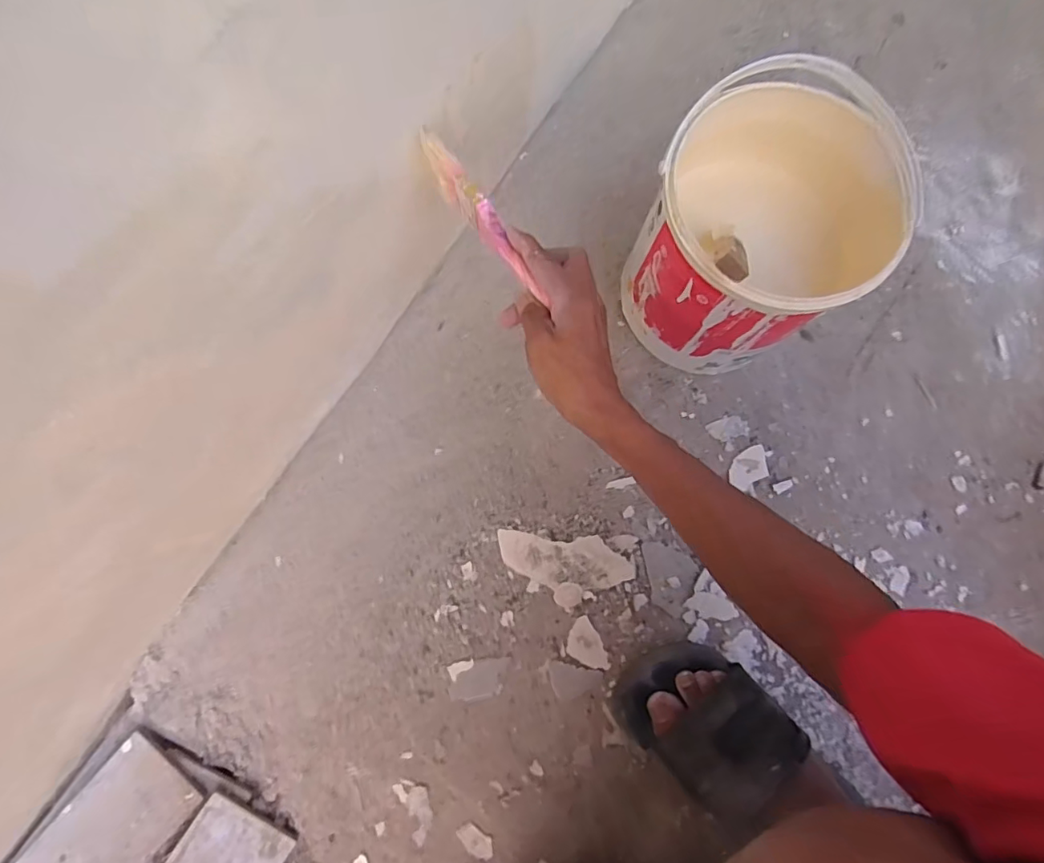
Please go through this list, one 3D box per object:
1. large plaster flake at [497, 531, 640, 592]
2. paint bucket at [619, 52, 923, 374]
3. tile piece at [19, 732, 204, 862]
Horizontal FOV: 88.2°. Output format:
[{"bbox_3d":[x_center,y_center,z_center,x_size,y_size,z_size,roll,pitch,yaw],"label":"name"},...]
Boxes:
[{"bbox_3d":[0.043,0.126,0.524,0.128,0.005,0.050,3,80,-1],"label":"large plaster flake"},{"bbox_3d":[0.194,-0.163,0.476,0.178,0.208,0.179,-1,79,4],"label":"paint bucket"},{"bbox_3d":[-0.377,0.369,0.468,0.085,0.006,0.197,40,81,6],"label":"tile piece"}]

